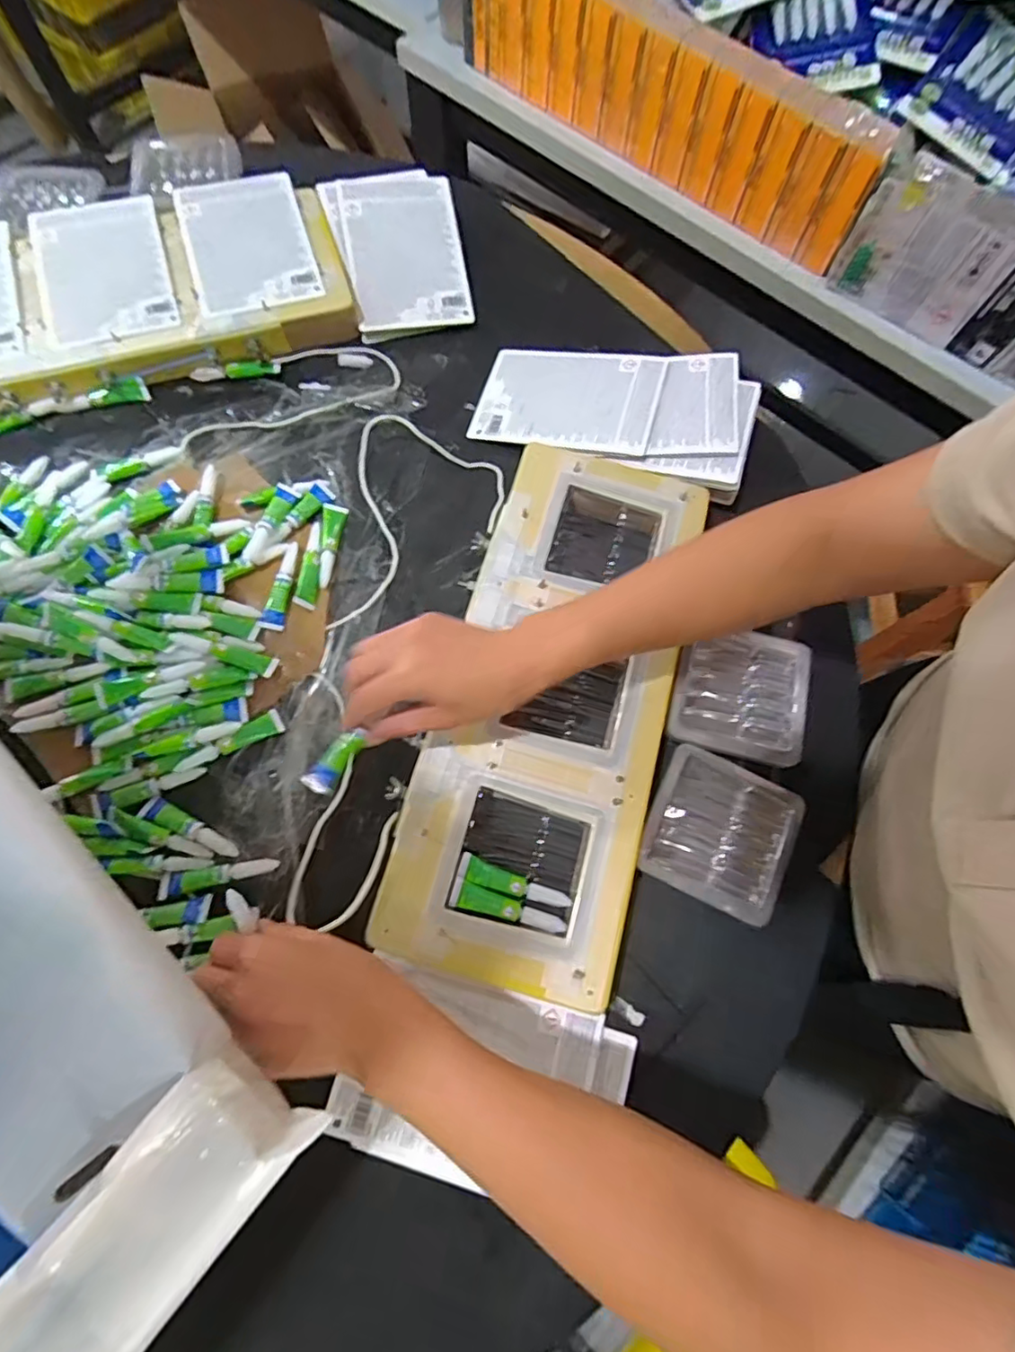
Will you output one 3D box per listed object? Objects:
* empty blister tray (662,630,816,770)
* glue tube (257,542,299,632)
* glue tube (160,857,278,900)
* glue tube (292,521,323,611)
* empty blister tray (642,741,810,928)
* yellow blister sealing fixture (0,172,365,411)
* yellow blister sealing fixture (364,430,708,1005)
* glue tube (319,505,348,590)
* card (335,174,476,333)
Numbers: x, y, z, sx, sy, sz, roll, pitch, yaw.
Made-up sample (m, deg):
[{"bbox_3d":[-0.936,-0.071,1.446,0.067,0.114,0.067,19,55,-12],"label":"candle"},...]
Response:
[{"bbox_3d":[0.191,0.014,0.477,0.106,0.013,0.102,17,72,4],"label":"empty blister tray"},{"bbox_3d":[-0.190,-0.077,0.495,0.018,0.010,0.080,7,72,0],"label":"glue tube"},{"bbox_3d":[-0.212,0.146,0.433,0.083,0.008,0.016,-11,73,-5],"label":"glue tube"},{"bbox_3d":[-0.169,-0.096,0.506,0.018,0.008,0.080,3,72,-1],"label":"glue tube"},{"bbox_3d":[0.162,0.119,0.448,0.105,0.012,0.103,25,73,6],"label":"empty blister tray"},{"bbox_3d":[-0.374,-0.369,0.567,0.431,0.041,0.206,-15,73,-7],"label":"yellow blister sealing fixture"},{"bbox_3d":[0.041,0.009,0.461,0.169,0.017,0.423,16,72,3],"label":"yellow blister sealing fixture"},{"bbox_3d":[-0.157,-0.115,0.516,0.019,0.012,0.083,5,72,0],"label":"glue tube"},{"bbox_3d":[-0.103,-0.435,0.601,0.115,0.011,0.165,-10,84,-9],"label":"card"}]

